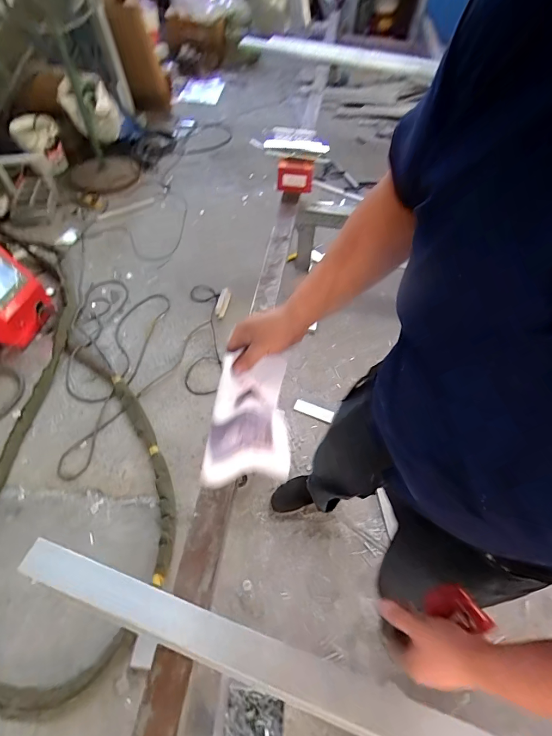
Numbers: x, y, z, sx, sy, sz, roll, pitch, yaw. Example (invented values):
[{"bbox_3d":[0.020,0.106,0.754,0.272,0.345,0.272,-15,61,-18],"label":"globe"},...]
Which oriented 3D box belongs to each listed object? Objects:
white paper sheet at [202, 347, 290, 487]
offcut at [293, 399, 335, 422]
[{"bbox_3d":[-0.042,0.098,0.600,0.135,0.271,0.077,15,39,8],"label":"white paper sheet"},{"bbox_3d":[0.155,0.174,1.498,0.163,0.030,0.045,21,58,12],"label":"offcut"}]

